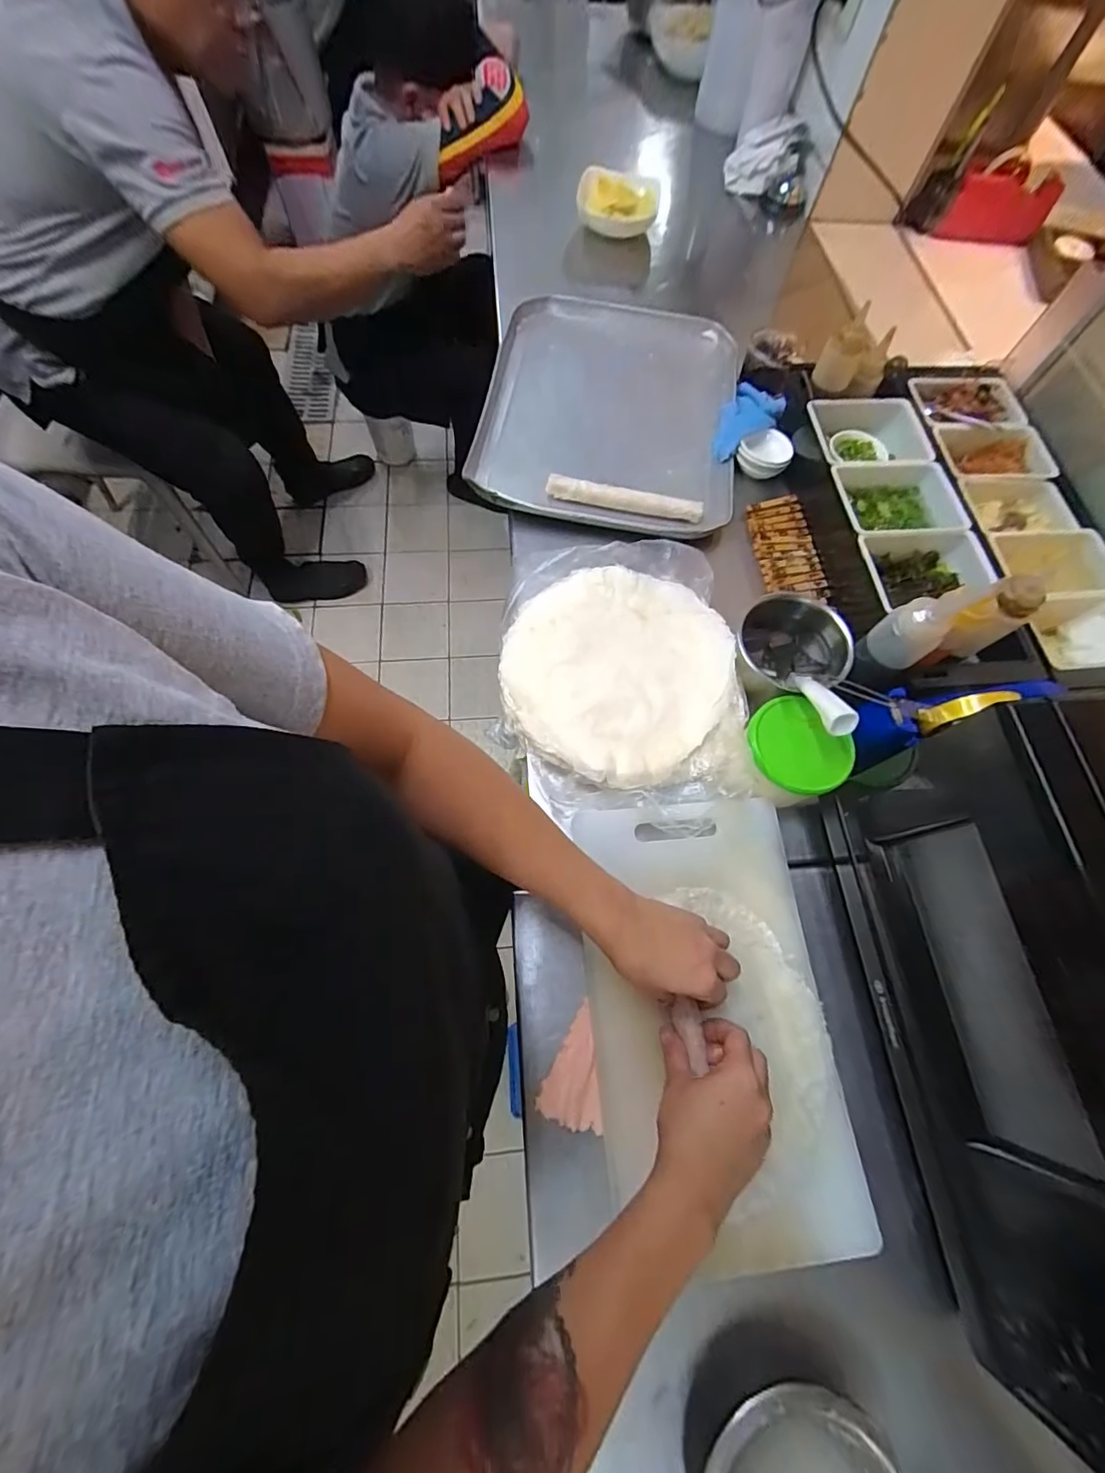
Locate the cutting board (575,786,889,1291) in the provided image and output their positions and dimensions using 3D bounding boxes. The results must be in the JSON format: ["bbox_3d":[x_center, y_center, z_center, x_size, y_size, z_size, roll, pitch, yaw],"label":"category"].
[{"bbox_3d":[0.140,0.243,0.474,0.207,0.025,0.364,-5,70,-4],"label":"cutting board"}]

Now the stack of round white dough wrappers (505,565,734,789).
[{"bbox_3d":[0.068,-0.080,0.572,0.236,0.032,0.251,31,70,9],"label":"stack of round white dough wrappers"}]

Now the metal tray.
[{"bbox_3d":[0.086,-0.482,0.760,0.347,0.048,0.448,7,68,0],"label":"metal tray"}]

